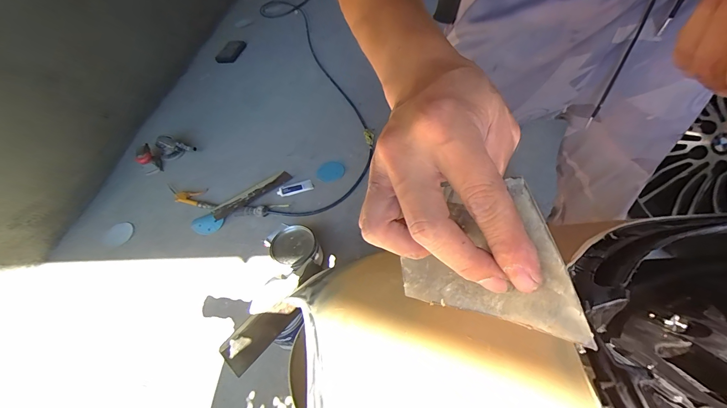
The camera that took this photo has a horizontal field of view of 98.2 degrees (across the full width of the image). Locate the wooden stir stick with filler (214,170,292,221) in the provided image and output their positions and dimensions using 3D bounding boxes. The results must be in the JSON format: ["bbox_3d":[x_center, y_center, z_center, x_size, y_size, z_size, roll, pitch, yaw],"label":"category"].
[{"bbox_3d":[-0.451,-0.046,1.283,0.334,0.015,0.080,-39,55,-22],"label":"wooden stir stick with filler"}]

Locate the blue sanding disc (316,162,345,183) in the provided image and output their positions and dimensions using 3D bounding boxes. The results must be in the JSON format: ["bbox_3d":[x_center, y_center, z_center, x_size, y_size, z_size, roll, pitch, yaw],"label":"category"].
[{"bbox_3d":[-0.140,-0.138,1.351,0.128,0.006,0.118,-8,48,9],"label":"blue sanding disc"}]

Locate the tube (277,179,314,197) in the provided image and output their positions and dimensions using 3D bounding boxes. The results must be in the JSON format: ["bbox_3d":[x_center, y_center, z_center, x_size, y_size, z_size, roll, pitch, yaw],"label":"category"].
[{"bbox_3d":[-0.278,-0.062,1.286,0.143,0.014,0.058,-22,51,-9],"label":"tube"}]

